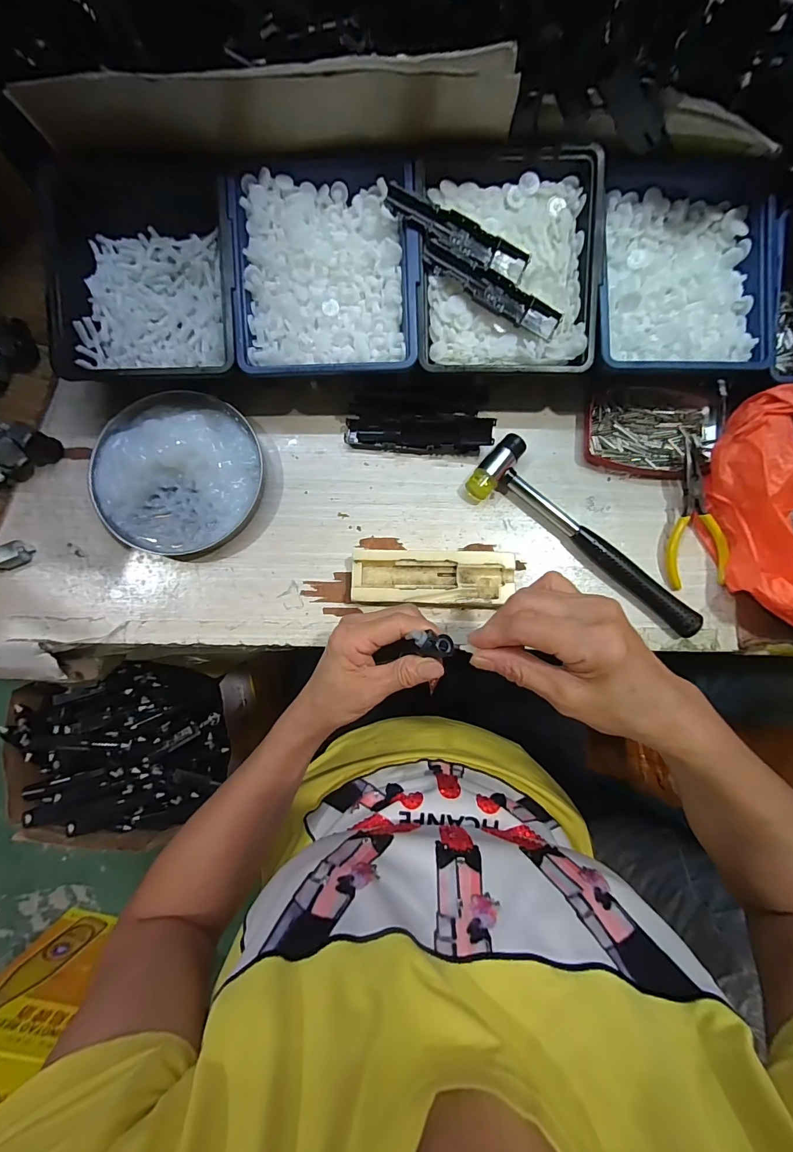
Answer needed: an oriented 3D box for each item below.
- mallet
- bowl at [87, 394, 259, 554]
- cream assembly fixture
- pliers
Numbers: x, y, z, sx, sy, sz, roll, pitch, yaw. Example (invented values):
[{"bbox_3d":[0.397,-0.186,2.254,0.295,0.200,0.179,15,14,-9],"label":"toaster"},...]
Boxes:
[{"bbox_3d":[0.170,-0.031,0.366,0.230,0.020,0.061,38,85,2],"label":"mallet"},{"bbox_3d":[-0.192,-0.093,0.361,0.139,0.025,0.142,-23,86,-4],"label":"bowl"},{"bbox_3d":[0.031,0.002,0.357,0.134,0.024,0.045,2,85,-1],"label":"cream assembly fixture"},{"bbox_3d":[0.261,-0.057,0.368,0.048,0.020,0.133,-6,85,-2],"label":"pliers"}]

